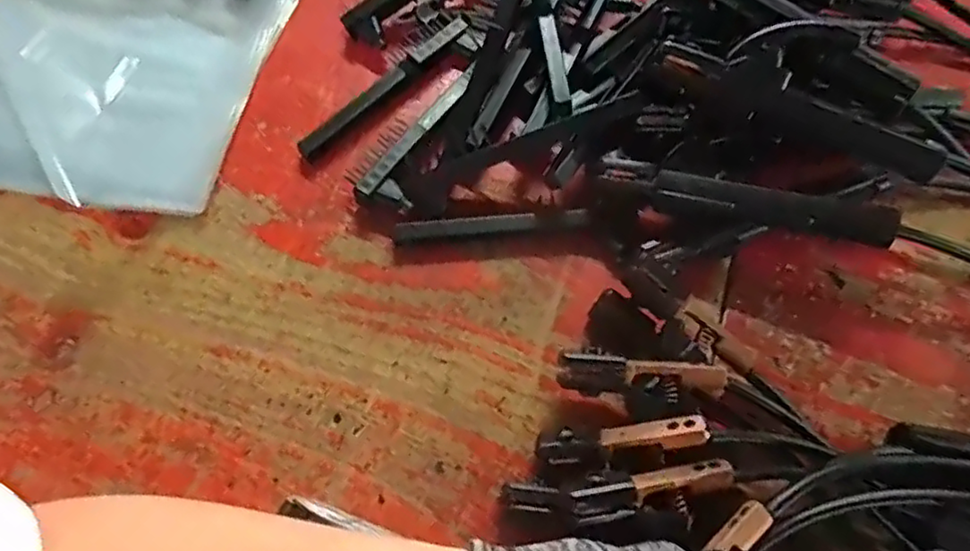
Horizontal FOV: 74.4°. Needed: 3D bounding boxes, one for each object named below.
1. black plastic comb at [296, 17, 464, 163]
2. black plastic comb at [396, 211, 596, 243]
[{"bbox_3d":[-0.079,-0.153,0.518,0.019,0.016,0.175,43,74,15],"label":"black plastic comb"},{"bbox_3d":[0.005,-0.037,0.474,0.142,0.017,0.012,-6,68,-3],"label":"black plastic comb"}]

